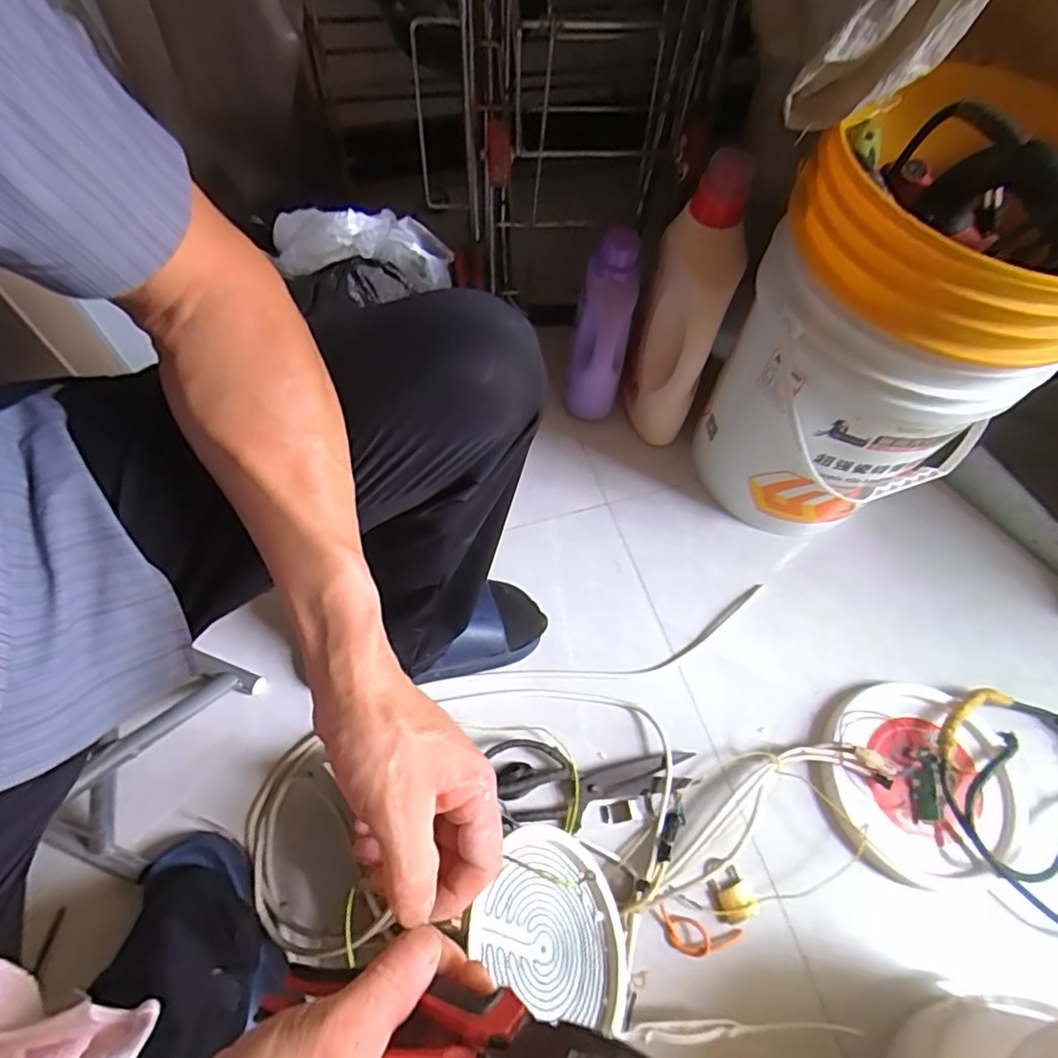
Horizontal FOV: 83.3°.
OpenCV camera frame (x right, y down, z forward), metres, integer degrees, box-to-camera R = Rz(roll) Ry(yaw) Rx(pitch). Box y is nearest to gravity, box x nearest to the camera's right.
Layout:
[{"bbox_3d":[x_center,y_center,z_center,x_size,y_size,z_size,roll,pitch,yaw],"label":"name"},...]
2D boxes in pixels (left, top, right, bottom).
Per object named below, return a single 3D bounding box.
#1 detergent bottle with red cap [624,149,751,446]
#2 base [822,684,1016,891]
[{"bbox_3d":[0.199,-0.274,0.803,0.097,0.372,0.116,9,62,1],"label":"detergent bottle with red cap"},{"bbox_3d":[0.460,0.291,0.705,0.210,0.034,0.234,37,66,15],"label":"base"}]

